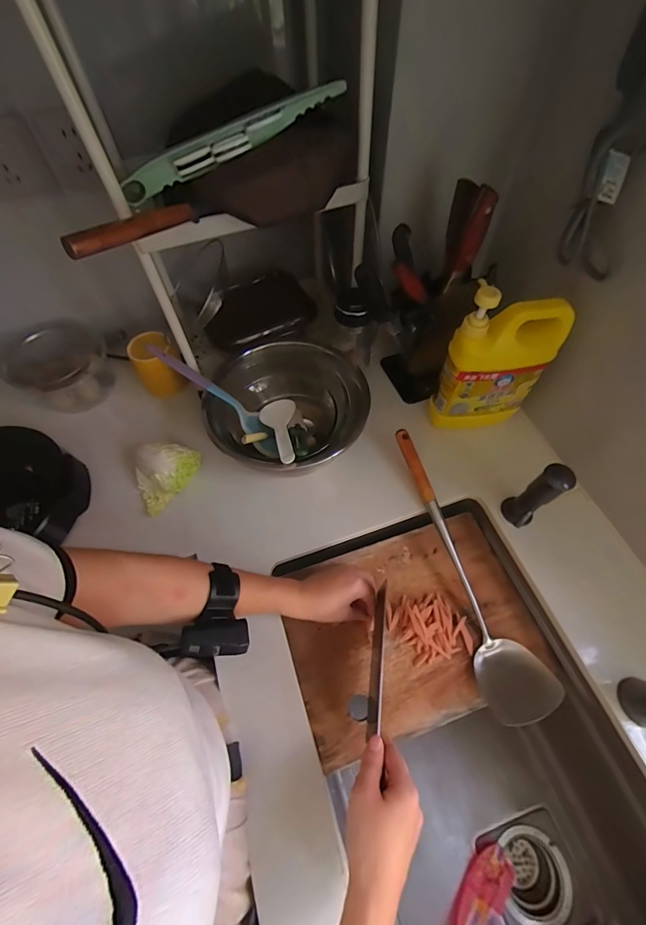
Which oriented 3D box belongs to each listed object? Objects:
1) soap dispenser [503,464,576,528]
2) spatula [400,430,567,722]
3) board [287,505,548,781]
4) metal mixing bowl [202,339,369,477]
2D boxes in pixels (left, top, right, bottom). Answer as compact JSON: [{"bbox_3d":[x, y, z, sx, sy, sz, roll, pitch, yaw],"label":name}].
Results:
[{"bbox_3d":[0.287,0.048,0.509,0.047,0.116,0.041,-32,64,-16],"label":"soap dispenser"},{"bbox_3d":[0.196,0.139,0.535,0.078,0.088,0.399,-16,61,-8],"label":"spatula"},{"bbox_3d":[0.123,0.231,0.539,0.339,0.010,0.246,-17,61,-8],"label":"board"},{"bbox_3d":[-0.039,-0.078,0.610,0.266,0.107,0.243,-1,60,1],"label":"metal mixing bowl"}]

